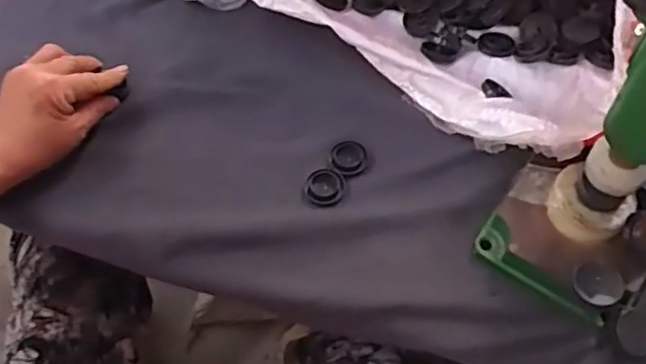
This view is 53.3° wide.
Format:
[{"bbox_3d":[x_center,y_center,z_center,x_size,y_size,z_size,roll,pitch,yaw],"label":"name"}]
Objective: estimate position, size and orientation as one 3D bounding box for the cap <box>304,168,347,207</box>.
[{"bbox_3d":[0.002,0.003,0.535,0.033,0.006,0.036,-1,60,2],"label":"cap"}]

